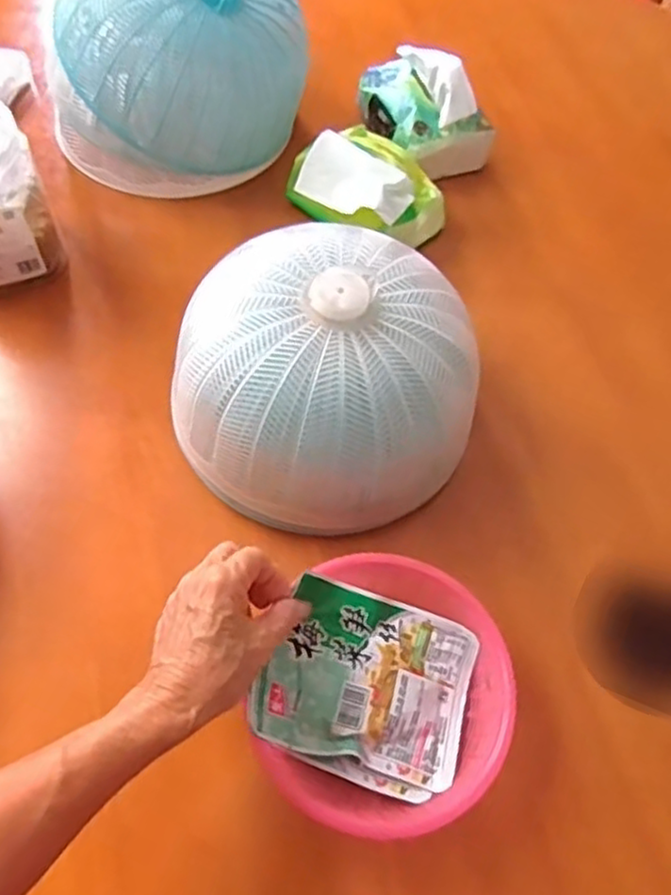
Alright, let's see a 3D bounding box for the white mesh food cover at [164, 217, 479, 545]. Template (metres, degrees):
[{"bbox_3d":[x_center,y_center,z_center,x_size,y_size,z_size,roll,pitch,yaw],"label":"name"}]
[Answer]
[{"bbox_3d":[-0.012,-0.056,0.547,0.228,0.130,0.211,10,61,2],"label":"white mesh food cover"}]

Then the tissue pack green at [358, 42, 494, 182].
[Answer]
[{"bbox_3d":[0.090,-0.362,0.746,0.099,0.082,0.142,-20,64,-14],"label":"tissue pack green"}]

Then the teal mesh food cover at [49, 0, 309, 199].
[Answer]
[{"bbox_3d":[-0.157,-0.377,0.694,0.217,0.184,0.212,31,64,13],"label":"teal mesh food cover"}]

